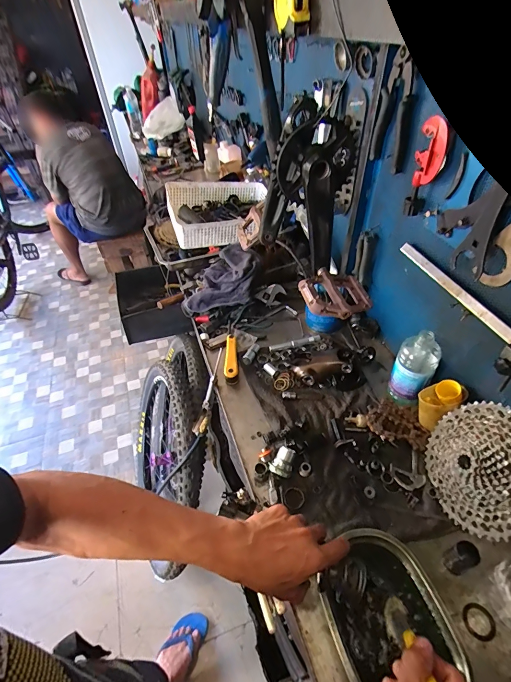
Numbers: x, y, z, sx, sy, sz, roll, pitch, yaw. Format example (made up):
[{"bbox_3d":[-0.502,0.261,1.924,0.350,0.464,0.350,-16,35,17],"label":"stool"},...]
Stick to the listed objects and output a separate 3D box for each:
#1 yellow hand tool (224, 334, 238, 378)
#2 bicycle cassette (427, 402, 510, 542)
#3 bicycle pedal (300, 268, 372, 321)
[{"bbox_3d":[-0.058,0.039,0.816,0.029,0.042,0.124,-3,44,0],"label":"yellow hand tool"},{"bbox_3d":[0.340,0.189,0.530,0.046,0.189,0.195,18,43,-23],"label":"bicycle cassette"},{"bbox_3d":[0.131,-0.082,0.577,0.109,0.022,0.108,-8,45,-6],"label":"bicycle pedal"}]

